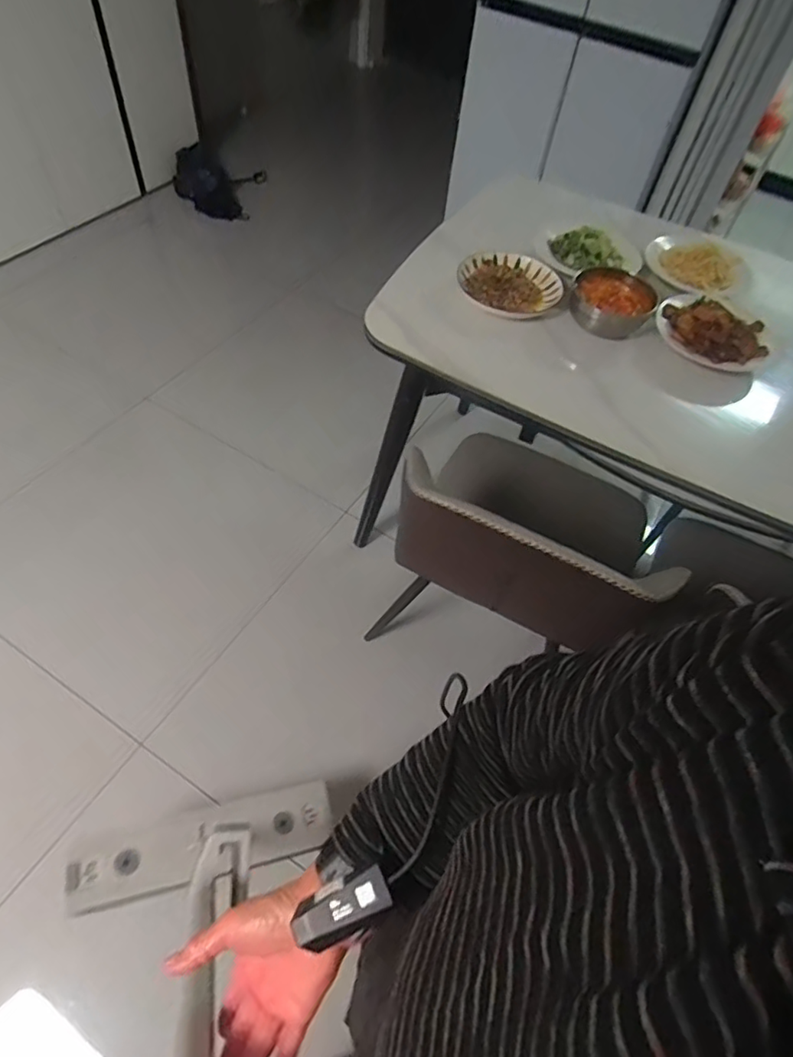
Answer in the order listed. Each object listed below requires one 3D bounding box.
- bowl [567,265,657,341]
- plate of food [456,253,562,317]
[{"bbox_3d":[0.402,-0.423,1.079,0.156,0.058,0.133,21,56,11],"label":"bowl"},{"bbox_3d":[0.216,-0.463,1.101,0.187,0.035,0.201,2,55,-3],"label":"plate of food"}]

